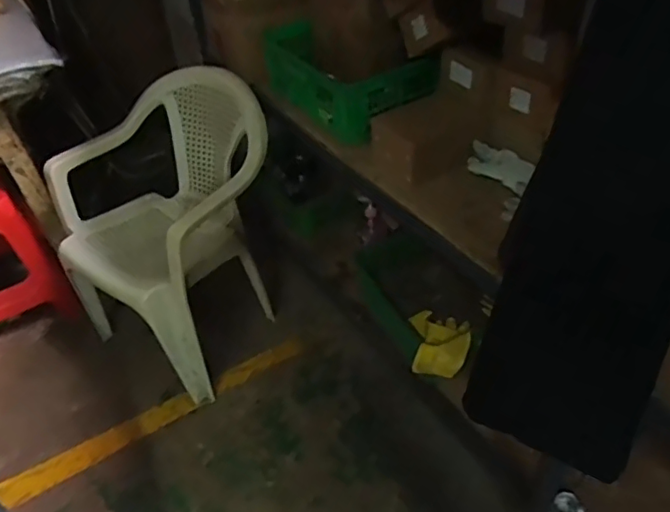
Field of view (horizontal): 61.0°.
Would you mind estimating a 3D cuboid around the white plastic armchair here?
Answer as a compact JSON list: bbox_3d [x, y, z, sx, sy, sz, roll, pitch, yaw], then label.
[{"bbox_3d":[-0.452,-0.089,1.587,0.507,0.682,0.501,24,49,28],"label":"white plastic armchair"}]

